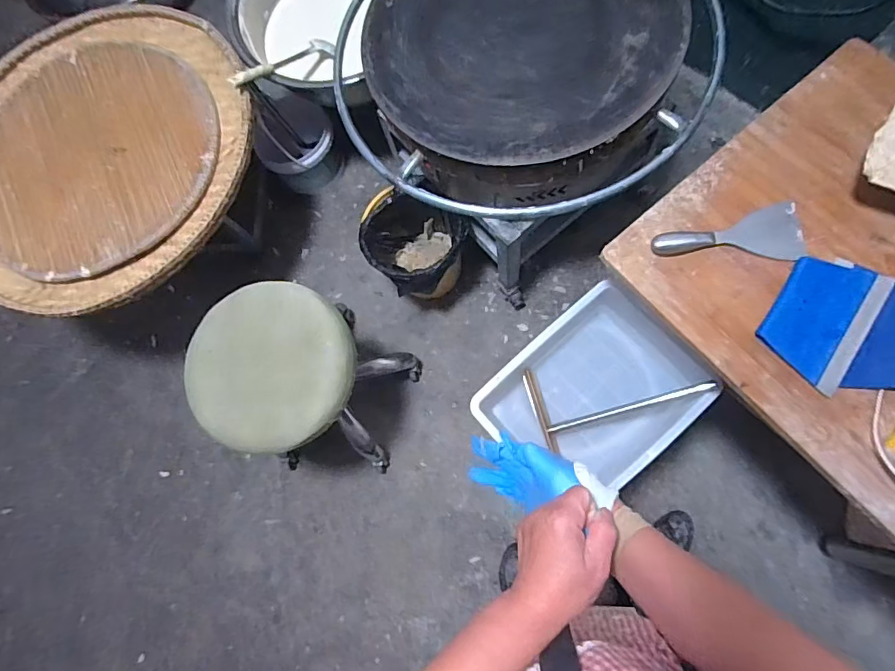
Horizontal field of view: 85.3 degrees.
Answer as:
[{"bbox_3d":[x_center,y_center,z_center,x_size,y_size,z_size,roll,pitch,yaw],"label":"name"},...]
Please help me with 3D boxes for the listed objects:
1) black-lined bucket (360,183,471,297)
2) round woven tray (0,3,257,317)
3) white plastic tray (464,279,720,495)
[{"bbox_3d":[-0.076,-0.216,1.283,0.226,0.279,0.248,-2,76,8],"label":"black-lined bucket"},{"bbox_3d":[-0.820,-0.438,1.147,0.741,0.082,0.764,-2,76,8],"label":"round woven tray"},{"bbox_3d":[0.264,0.110,0.897,0.355,0.122,0.272,-41,74,-3],"label":"white plastic tray"}]

